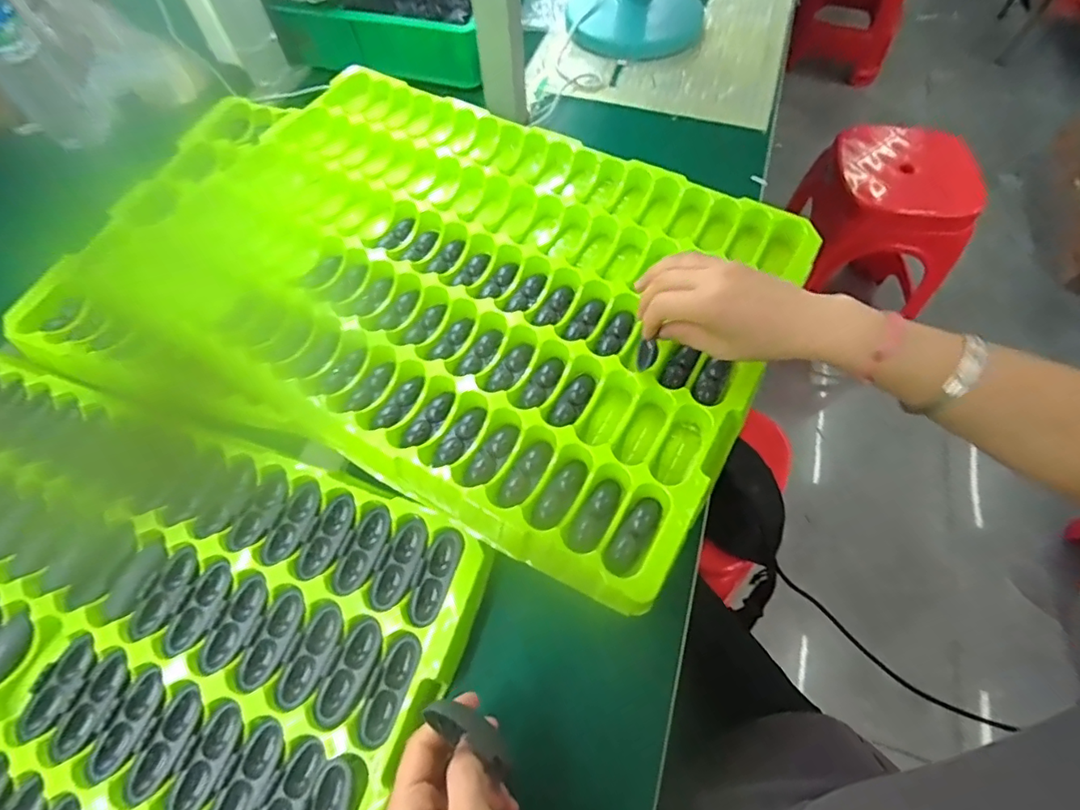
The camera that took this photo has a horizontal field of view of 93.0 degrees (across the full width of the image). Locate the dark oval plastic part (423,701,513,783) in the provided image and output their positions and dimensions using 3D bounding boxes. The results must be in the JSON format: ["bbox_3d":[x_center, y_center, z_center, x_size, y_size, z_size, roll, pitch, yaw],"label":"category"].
[{"bbox_3d":[-0.039,0.189,0.294,0.060,0.020,0.021,38,67,-1],"label":"dark oval plastic part"}]

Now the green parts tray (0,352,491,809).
[{"bbox_3d":[-0.353,0.184,0.350,0.542,0.027,0.389,18,63,9],"label":"green parts tray"}]

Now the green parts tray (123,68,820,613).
[{"bbox_3d":[-0.074,-0.130,0.483,0.558,0.039,0.394,30,65,15],"label":"green parts tray"}]

